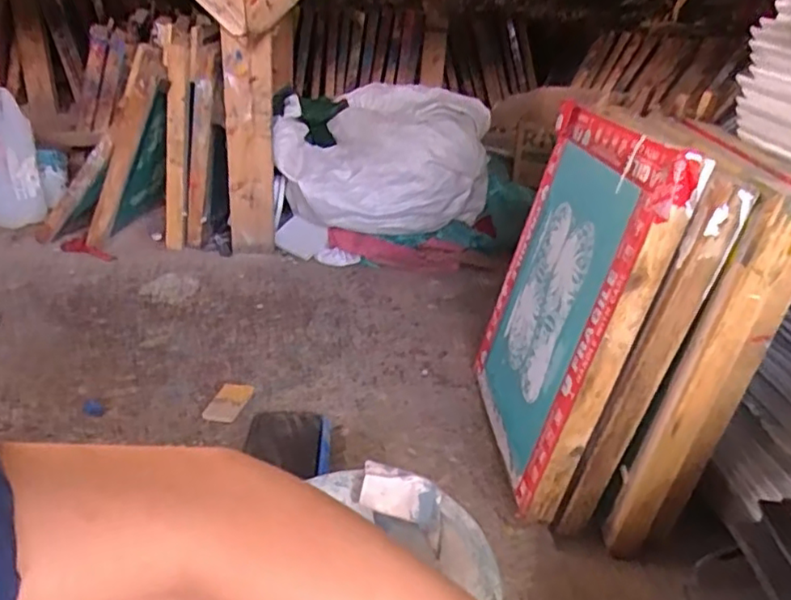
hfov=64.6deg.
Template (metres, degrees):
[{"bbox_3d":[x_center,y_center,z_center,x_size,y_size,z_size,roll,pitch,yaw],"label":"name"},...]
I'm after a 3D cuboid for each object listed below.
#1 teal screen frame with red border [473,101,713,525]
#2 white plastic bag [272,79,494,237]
[{"bbox_3d":[0.223,-0.005,0.858,0.037,0.463,0.371,13,23,-10],"label":"teal screen frame with red border"},{"bbox_3d":[-0.038,-0.352,1.542,0.508,0.284,0.318,9,29,9],"label":"white plastic bag"}]

